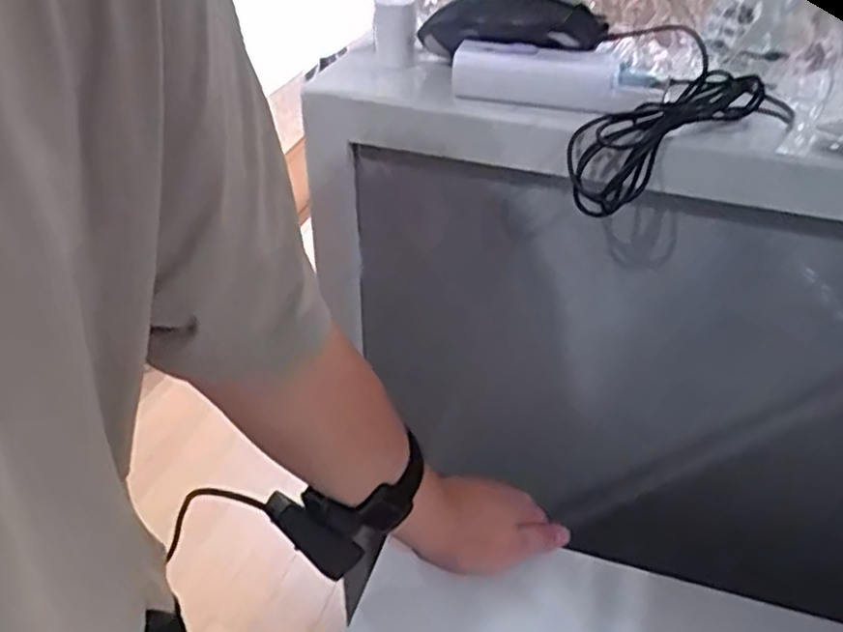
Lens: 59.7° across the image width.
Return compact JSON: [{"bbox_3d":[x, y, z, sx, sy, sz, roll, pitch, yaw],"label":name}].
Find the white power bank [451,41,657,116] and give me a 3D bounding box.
[{"bbox_3d":[0.079,-0.144,0.450,0.119,0.027,0.032,13,38,16],"label":"white power bank"}]

